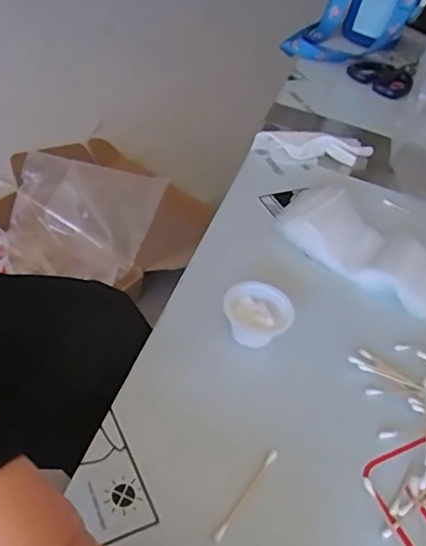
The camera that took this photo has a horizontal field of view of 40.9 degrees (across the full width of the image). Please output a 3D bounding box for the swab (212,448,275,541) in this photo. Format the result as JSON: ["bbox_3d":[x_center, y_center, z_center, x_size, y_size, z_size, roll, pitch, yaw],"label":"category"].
[{"bbox_3d":[0.021,0.139,0.360,0.005,0.006,0.070,31,46,17],"label":"swab"}]

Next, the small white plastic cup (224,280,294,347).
[{"bbox_3d":[0.033,0.038,0.459,0.054,0.039,0.049,33,47,19],"label":"small white plastic cup"}]

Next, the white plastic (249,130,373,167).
[{"bbox_3d":[0.115,-0.148,0.664,0.139,0.026,0.056,-5,47,-18],"label":"white plastic"}]

